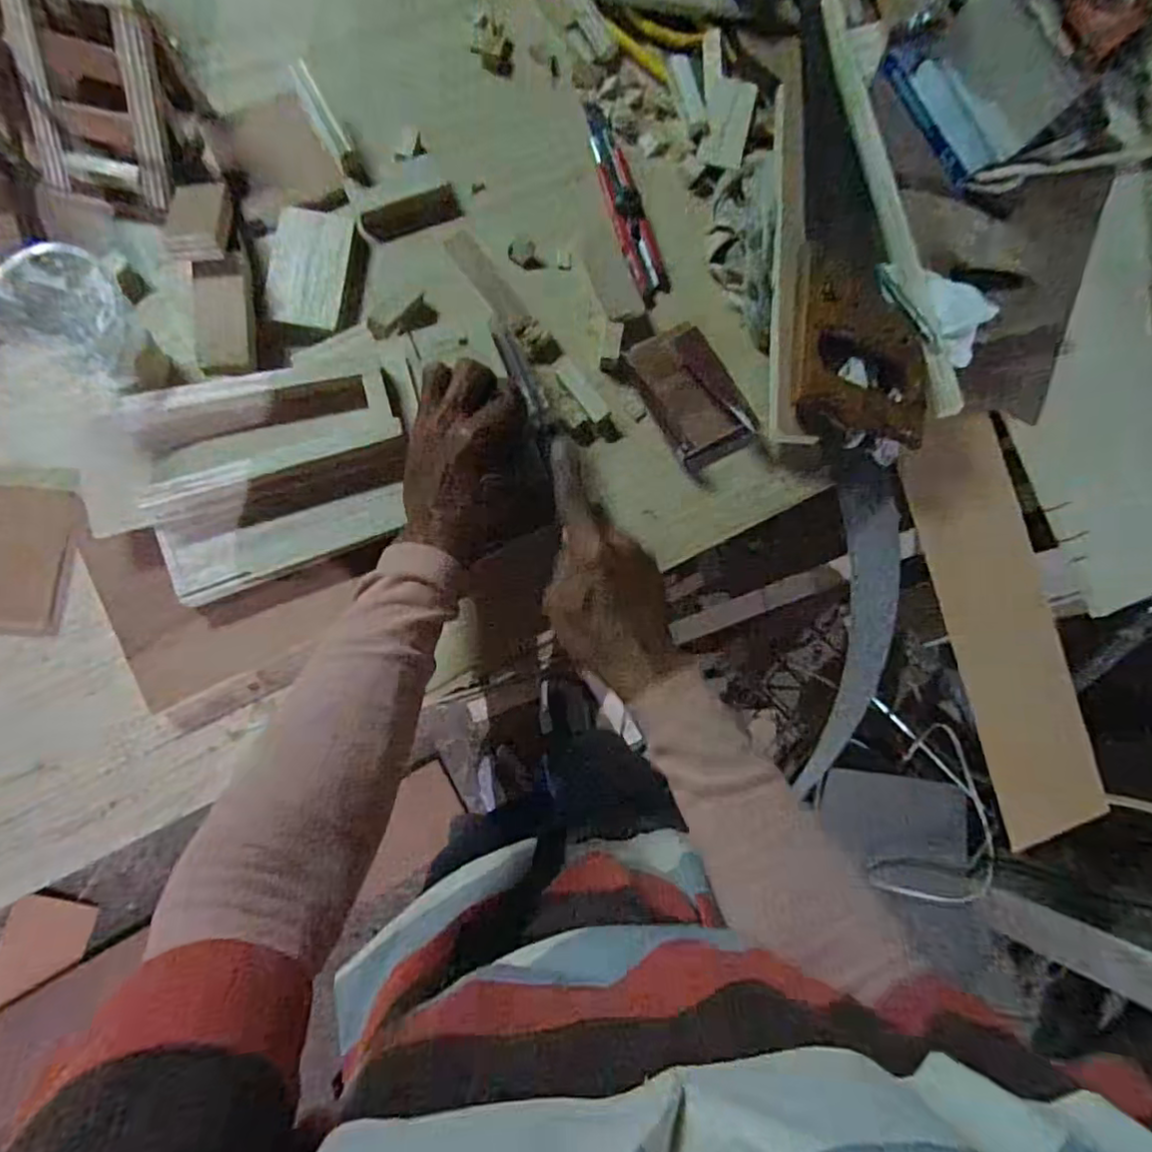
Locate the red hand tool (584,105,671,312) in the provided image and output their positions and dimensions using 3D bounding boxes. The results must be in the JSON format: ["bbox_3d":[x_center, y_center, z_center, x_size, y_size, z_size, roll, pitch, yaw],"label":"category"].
[{"bbox_3d":[0.041,-0.318,0.524,0.034,0.010,0.183,-16,83,-11],"label":"red hand tool"}]

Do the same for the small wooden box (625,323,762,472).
[{"bbox_3d":[0.094,-0.145,0.497,0.065,0.016,0.107,-30,86,-12],"label":"small wooden box"}]

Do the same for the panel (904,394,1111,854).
[{"bbox_3d":[0.395,0.047,0.583,0.013,0.104,0.391,-10,84,-20],"label":"panel"}]

